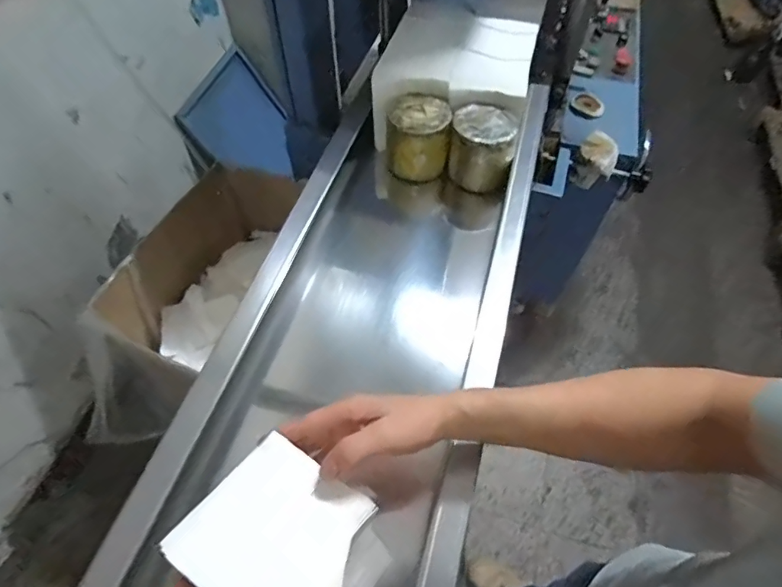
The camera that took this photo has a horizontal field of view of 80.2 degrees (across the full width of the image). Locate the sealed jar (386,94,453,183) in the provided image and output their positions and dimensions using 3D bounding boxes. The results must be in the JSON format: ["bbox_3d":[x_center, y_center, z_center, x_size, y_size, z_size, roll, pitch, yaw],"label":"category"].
[{"bbox_3d":[0.041,-0.231,0.700,0.092,0.089,0.092,-1,58,2],"label":"sealed jar"}]

